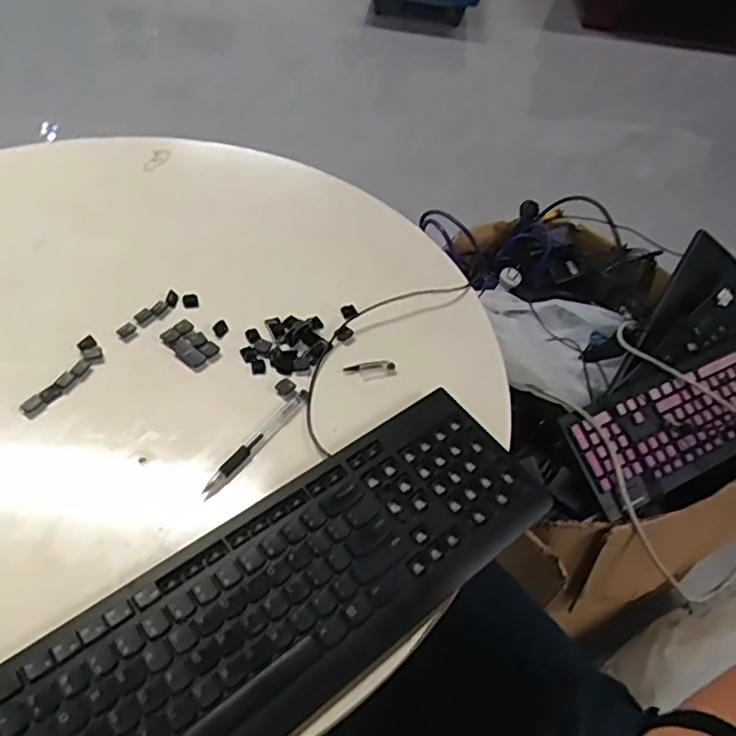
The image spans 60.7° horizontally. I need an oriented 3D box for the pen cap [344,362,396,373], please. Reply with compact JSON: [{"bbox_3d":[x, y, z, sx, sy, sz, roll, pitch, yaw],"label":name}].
[{"bbox_3d":[0.002,0.000,0.611,0.050,0.006,0.008,-6,48,-13],"label":"pen cap"}]

